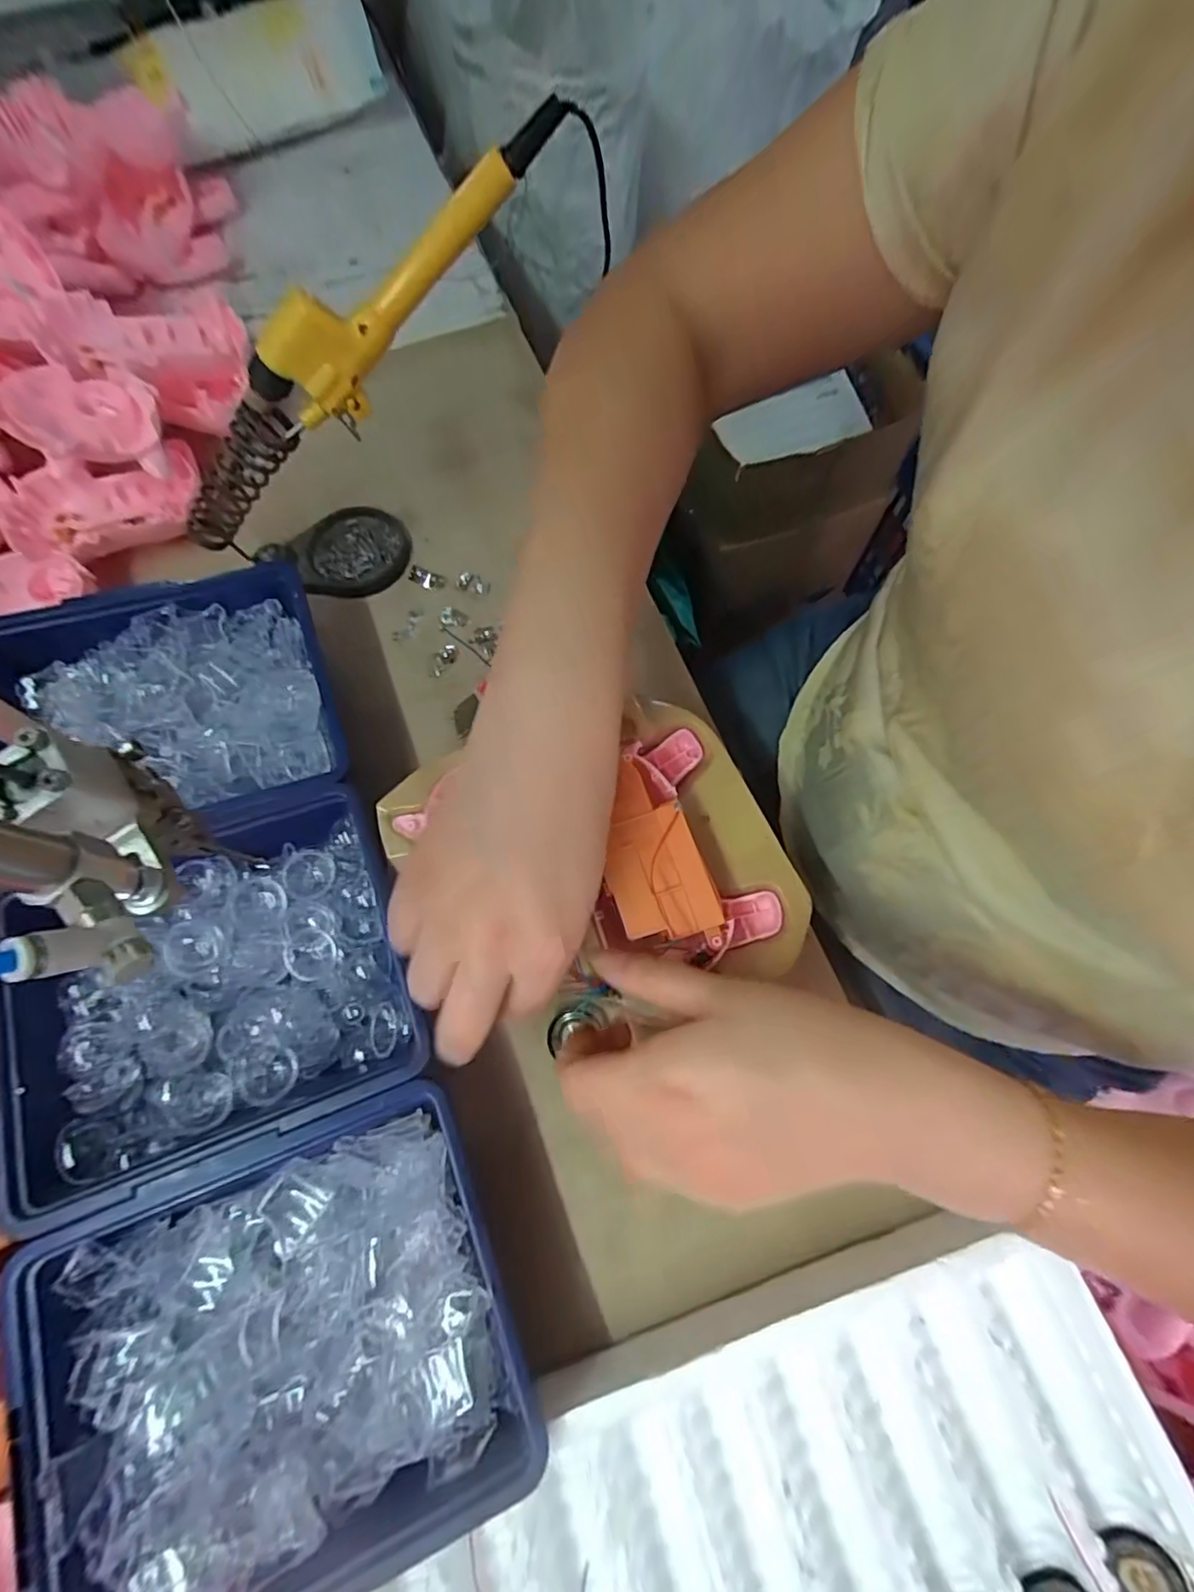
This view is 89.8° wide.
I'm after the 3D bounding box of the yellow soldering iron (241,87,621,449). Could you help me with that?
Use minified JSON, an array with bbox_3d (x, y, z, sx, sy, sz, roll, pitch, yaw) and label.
[{"bbox_3d":[-0.081,-0.242,0.287,0.183,0.061,0.023,-28,71,15],"label":"yellow soldering iron"}]

